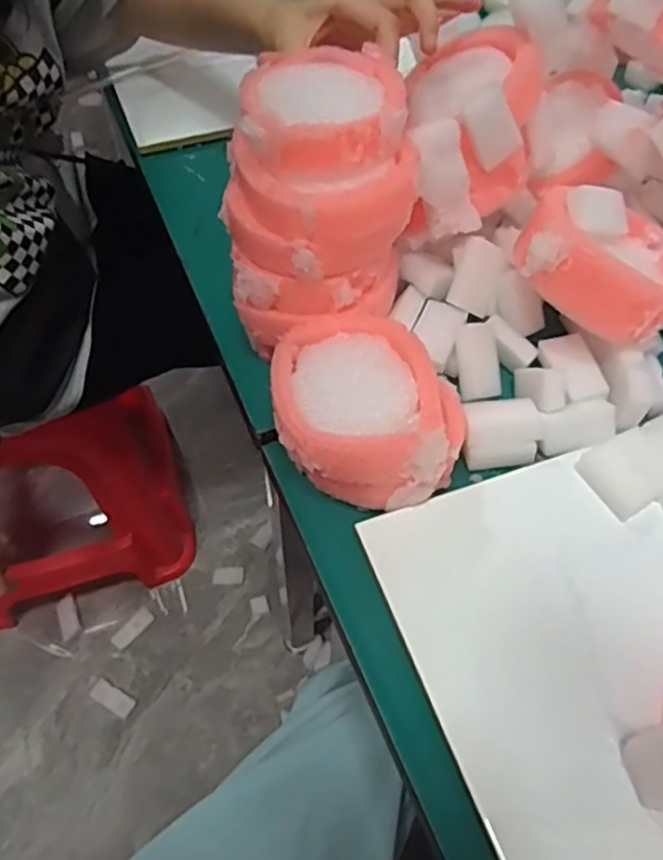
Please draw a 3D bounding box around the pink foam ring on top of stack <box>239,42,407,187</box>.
[{"bbox_3d":[-0.005,-0.179,0.374,0.087,0.028,0.087,1,56,-1],"label":"pink foam ring on top of stack"}]

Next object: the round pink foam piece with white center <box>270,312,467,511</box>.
[{"bbox_3d":[0.023,-0.015,0.392,0.108,0.049,0.103,1,56,-1],"label":"round pink foam piece with white center"}]

